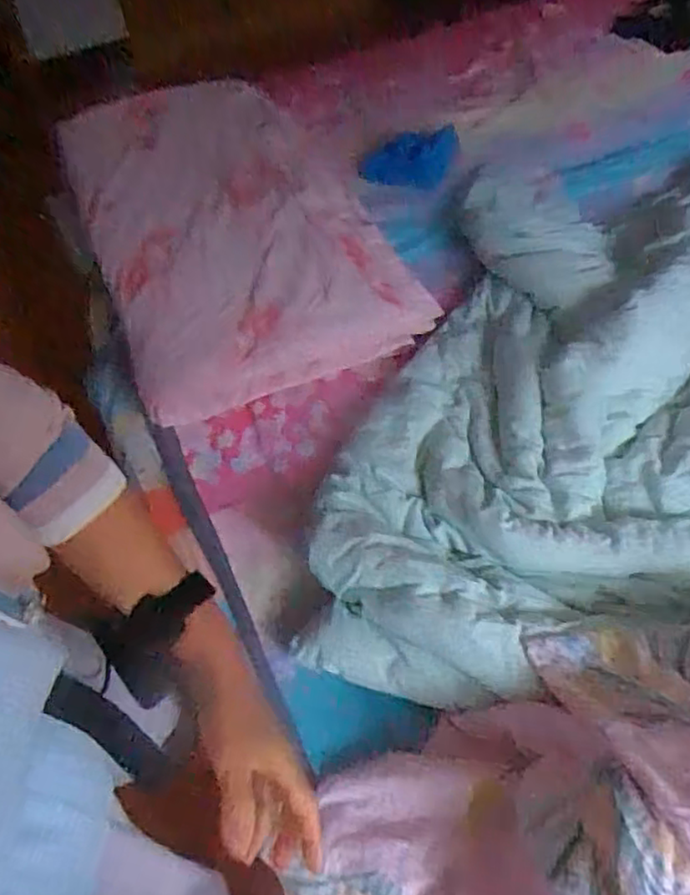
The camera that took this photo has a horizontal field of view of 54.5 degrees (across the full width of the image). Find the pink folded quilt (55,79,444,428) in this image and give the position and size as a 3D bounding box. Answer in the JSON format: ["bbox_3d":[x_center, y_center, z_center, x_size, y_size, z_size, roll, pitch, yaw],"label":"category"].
[{"bbox_3d":[-0.194,-0.375,1.157,0.460,0.148,0.643,-21,58,-11],"label":"pink folded quilt"}]

